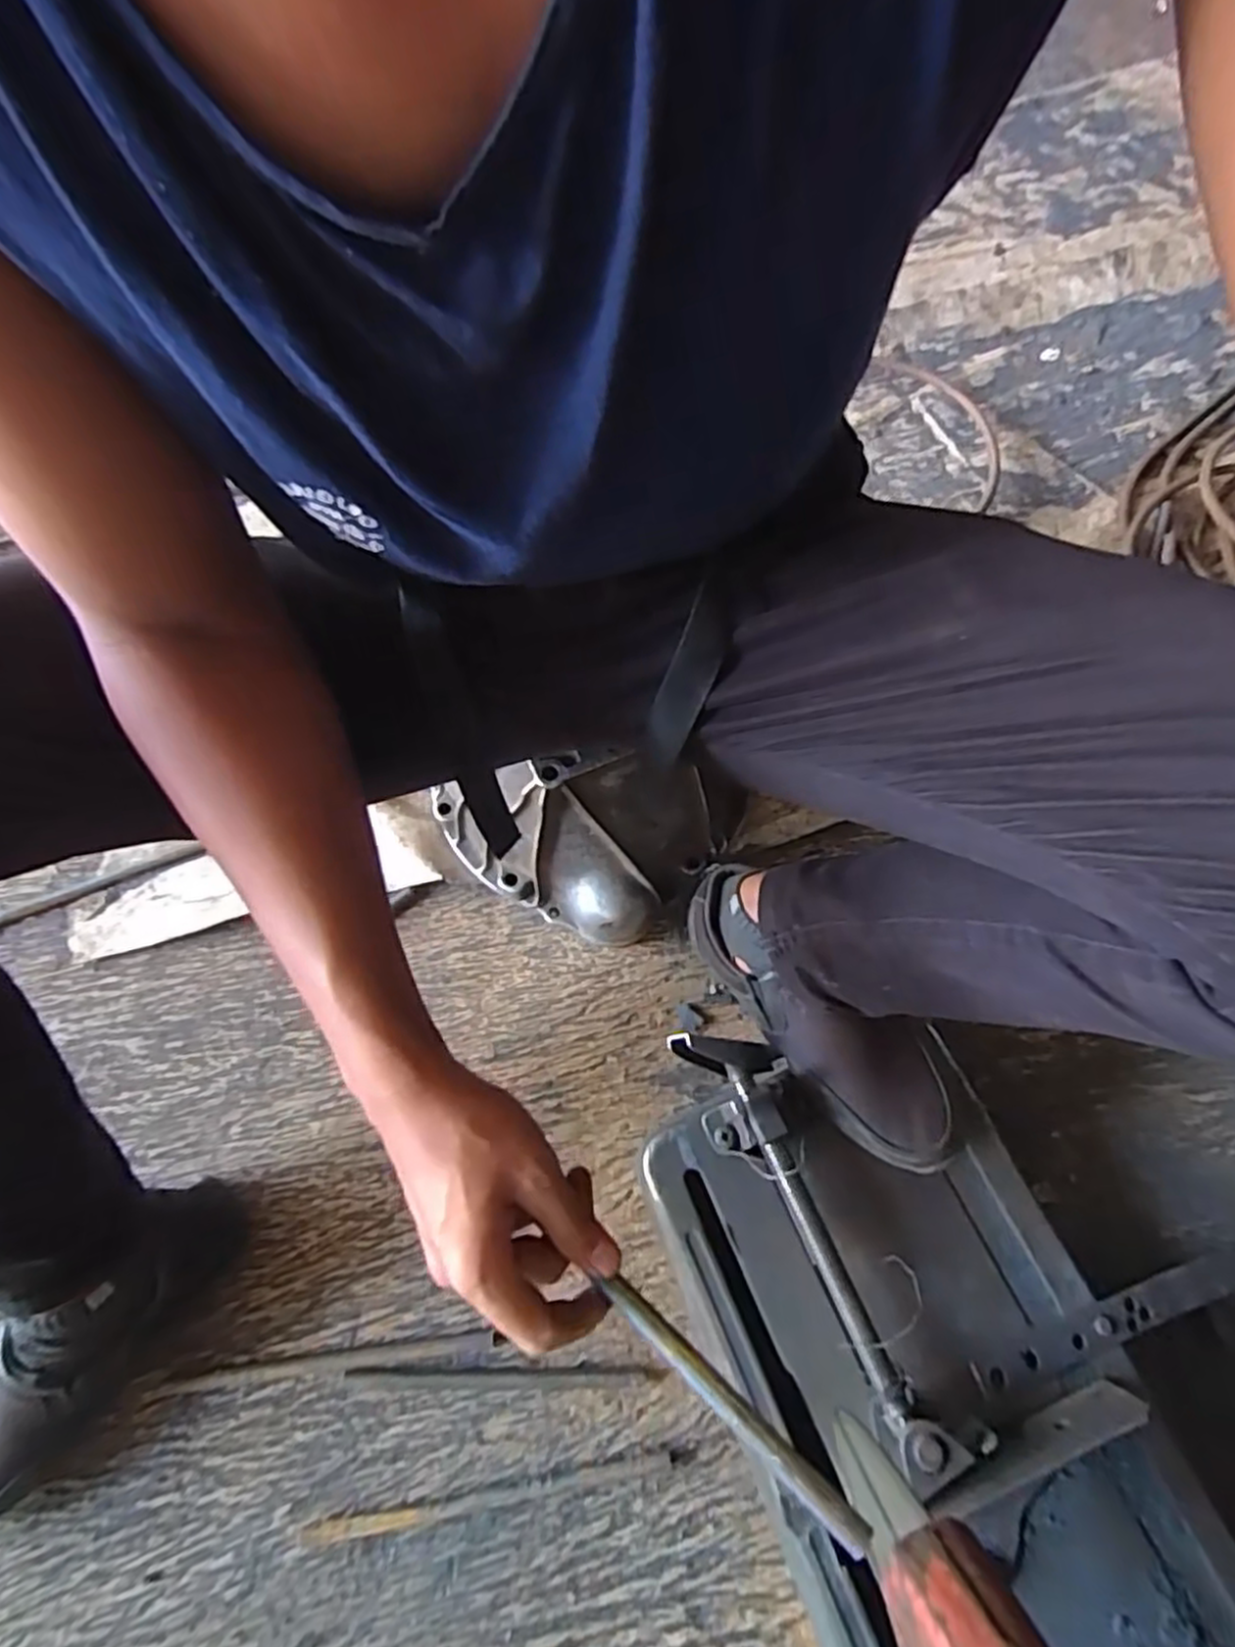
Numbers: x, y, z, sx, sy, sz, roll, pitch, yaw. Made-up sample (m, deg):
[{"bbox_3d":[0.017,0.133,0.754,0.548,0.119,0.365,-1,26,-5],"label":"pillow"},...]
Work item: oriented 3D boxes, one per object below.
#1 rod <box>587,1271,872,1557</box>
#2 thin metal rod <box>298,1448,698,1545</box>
[{"bbox_3d":[0.045,0.238,0.302,0.126,0.010,0.011,36,72,23],"label":"rod"},{"bbox_3d":[-0.082,0.470,0.513,0.271,0.012,0.012,-9,67,-2],"label":"thin metal rod"}]

